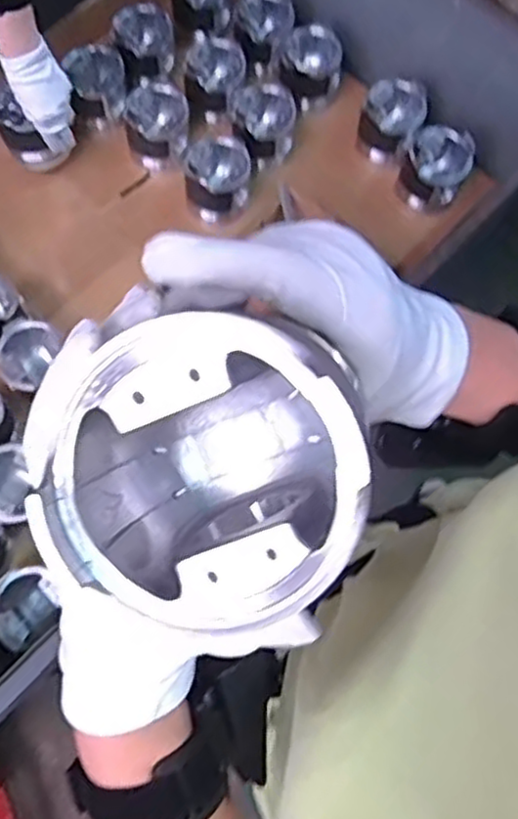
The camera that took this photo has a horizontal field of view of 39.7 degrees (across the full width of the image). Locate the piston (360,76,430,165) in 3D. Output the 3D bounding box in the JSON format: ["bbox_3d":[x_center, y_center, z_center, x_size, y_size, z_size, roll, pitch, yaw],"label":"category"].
[{"bbox_3d":[0.209,-0.456,1.133,0.096,0.091,0.098,19,71,4],"label":"piston"}]

